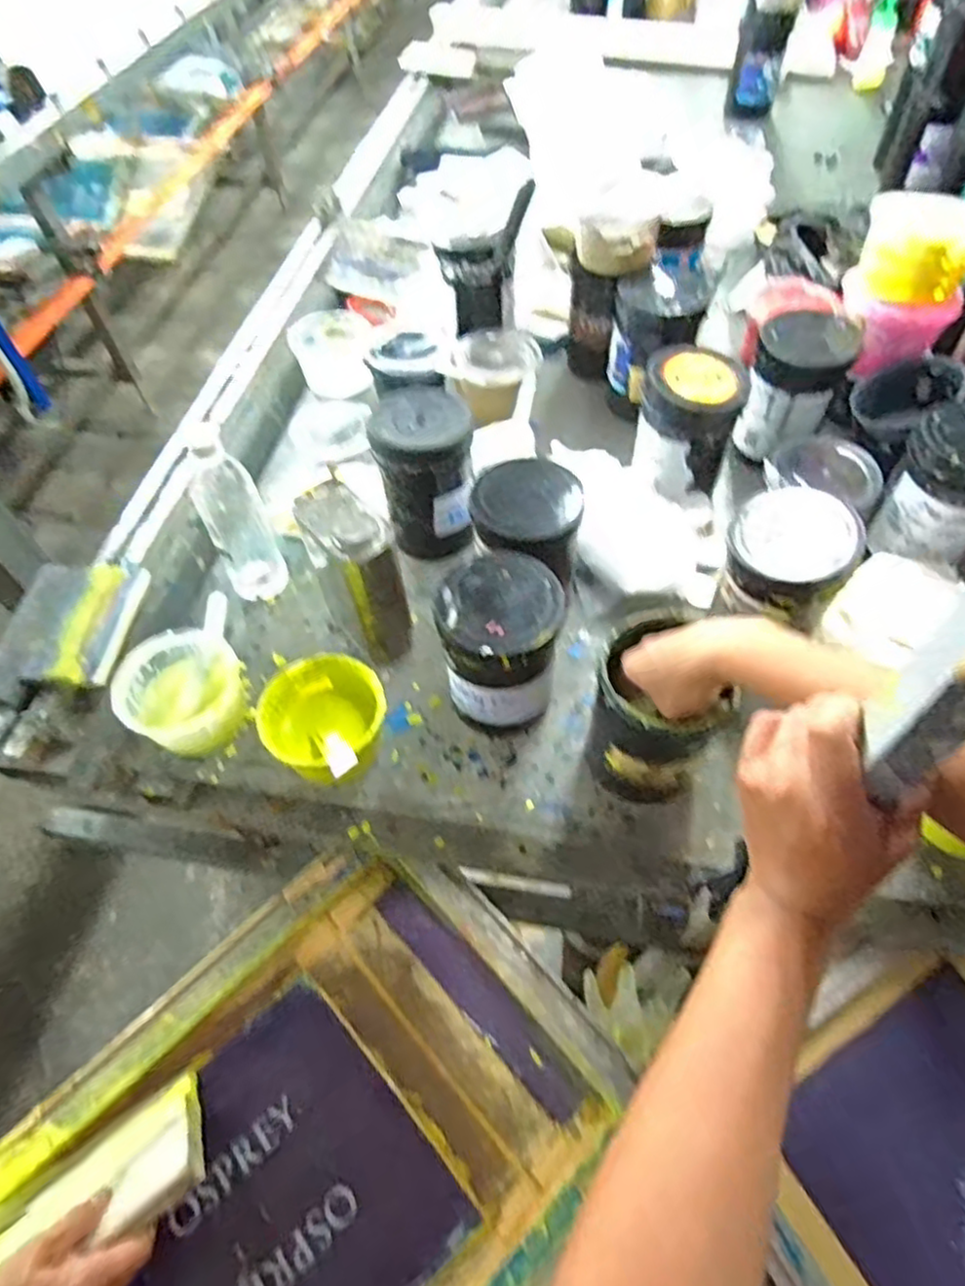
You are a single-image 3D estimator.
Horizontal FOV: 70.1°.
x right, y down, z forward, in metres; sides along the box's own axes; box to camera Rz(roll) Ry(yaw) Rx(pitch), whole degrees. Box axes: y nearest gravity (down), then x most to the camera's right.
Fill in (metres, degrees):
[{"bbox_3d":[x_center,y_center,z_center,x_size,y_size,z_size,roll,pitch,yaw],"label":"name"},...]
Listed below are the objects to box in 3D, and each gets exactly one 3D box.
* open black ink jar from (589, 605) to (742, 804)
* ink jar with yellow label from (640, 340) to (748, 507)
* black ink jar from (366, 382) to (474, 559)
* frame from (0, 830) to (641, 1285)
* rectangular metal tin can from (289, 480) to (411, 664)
[{"bbox_3d":[0.145,0.066,0.601,0.094,0.160,0.110,-27,59,-15],"label":"open black ink jar"},{"bbox_3d":[0.236,-0.255,0.800,0.114,0.127,0.114,24,60,18],"label":"ink jar with yellow label"},{"bbox_3d":[-0.063,-0.182,0.792,0.099,0.181,0.101,-1,55,1],"label":"black ink jar"},{"bbox_3d":[-0.167,0.472,0.602,0.545,0.066,0.410,-40,63,-22],"label":"frame"},{"bbox_3d":[-0.128,-0.069,0.706,0.057,0.172,0.115,-34,61,-20],"label":"rectangular metal tin can"}]

